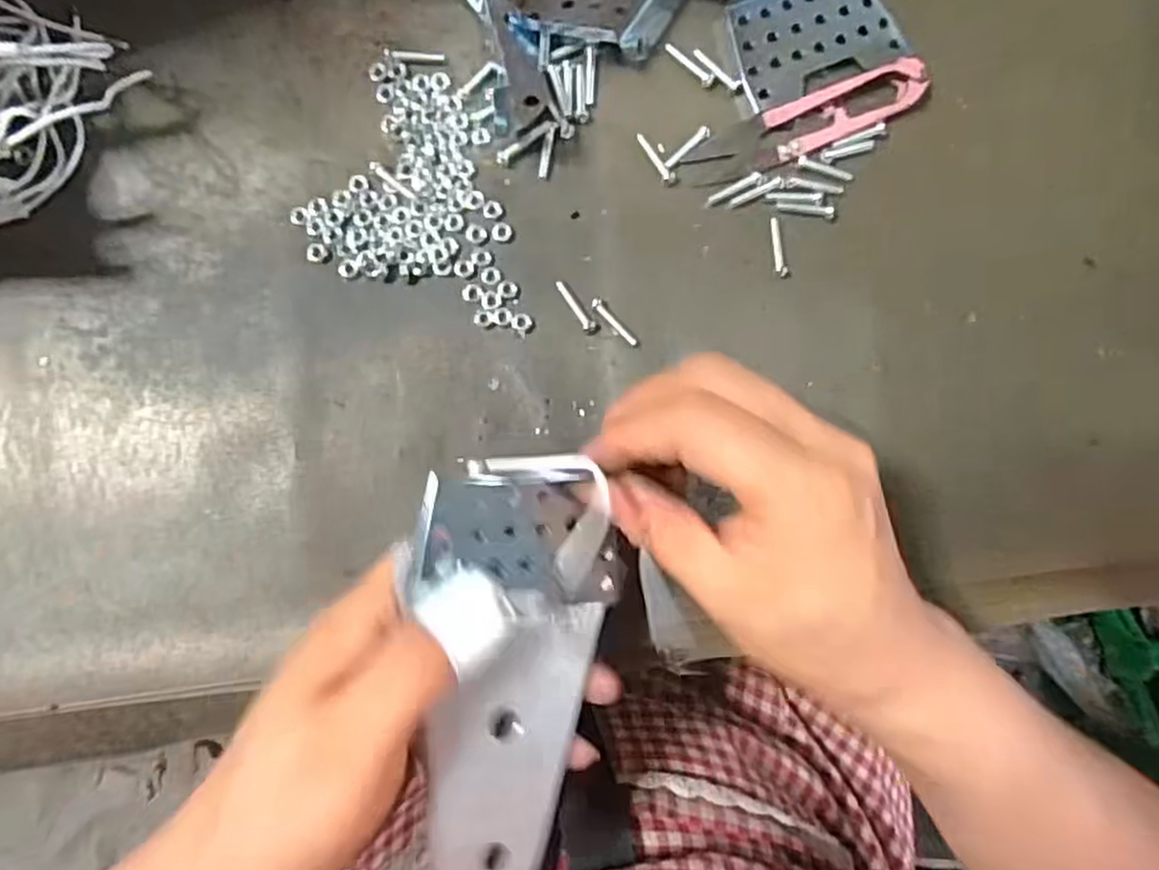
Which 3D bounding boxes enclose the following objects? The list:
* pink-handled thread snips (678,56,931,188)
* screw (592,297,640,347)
[{"bbox_3d":[0.091,-0.124,0.292,0.102,0.008,0.021,-23,90,-6],"label":"pink-handled thread snips"},{"bbox_3d":[0.014,-0.043,0.280,0.004,0.004,0.024,-43,92,-6],"label":"screw"}]

